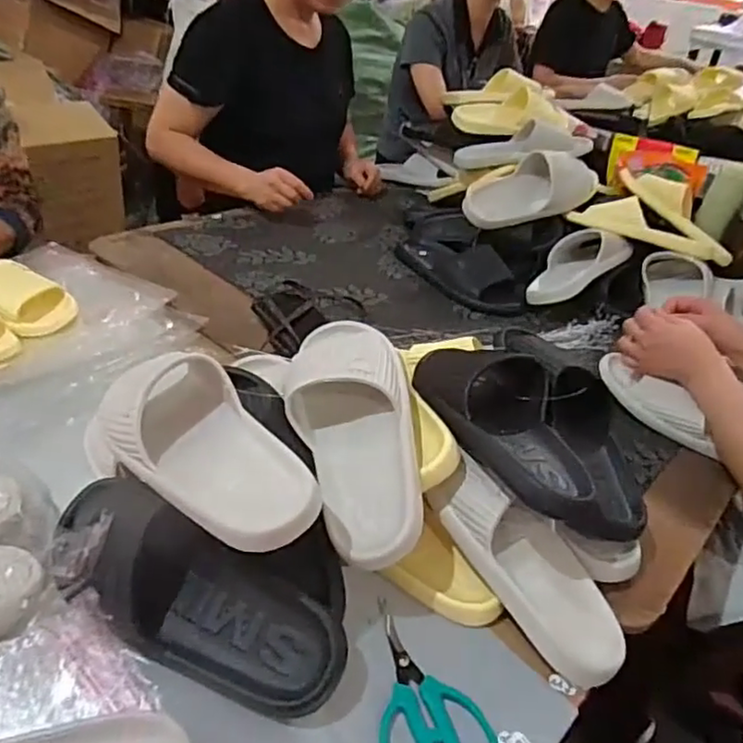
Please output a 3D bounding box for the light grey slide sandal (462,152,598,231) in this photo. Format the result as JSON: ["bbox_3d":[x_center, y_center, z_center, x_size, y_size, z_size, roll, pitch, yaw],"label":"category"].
[{"bbox_3d":[0.287,-0.326,1.119,0.274,0.089,0.106,-21,42,-13],"label":"light grey slide sandal"}]

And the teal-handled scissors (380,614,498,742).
[{"bbox_3d":[0.039,0.251,0.484,0.080,0.007,0.135,-6,37,-18],"label":"teal-handled scissors"}]

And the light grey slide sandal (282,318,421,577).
[{"bbox_3d":[-0.018,0.054,0.576,0.117,0.083,0.263,-22,51,9],"label":"light grey slide sandal"}]

